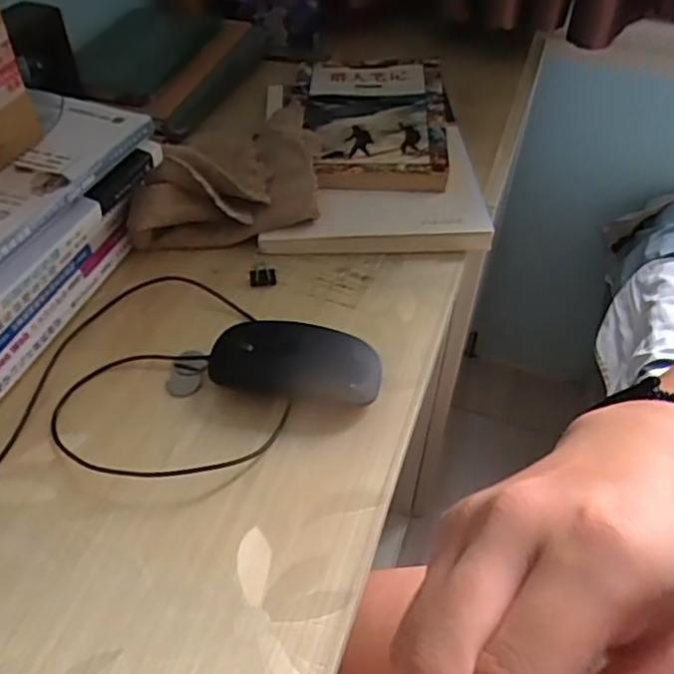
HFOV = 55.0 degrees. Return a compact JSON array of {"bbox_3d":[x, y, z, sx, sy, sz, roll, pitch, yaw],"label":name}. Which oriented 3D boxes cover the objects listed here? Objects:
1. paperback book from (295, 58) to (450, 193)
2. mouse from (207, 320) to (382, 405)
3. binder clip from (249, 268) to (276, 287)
[{"bbox_3d":[0.034,-0.214,0.630,0.146,0.022,0.239,3,47,1],"label":"paperback book"},{"bbox_3d":[-0.027,0.018,0.427,0.109,0.028,0.051,6,48,4],"label":"mouse"},{"bbox_3d":[-0.057,-0.045,0.494,0.020,0.009,0.010,-3,46,-4],"label":"binder clip"}]

